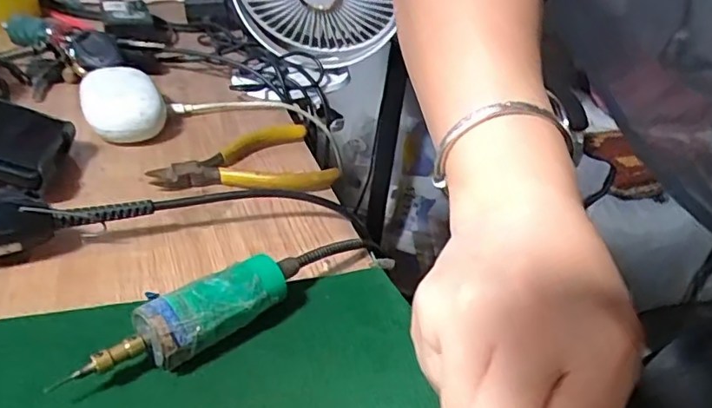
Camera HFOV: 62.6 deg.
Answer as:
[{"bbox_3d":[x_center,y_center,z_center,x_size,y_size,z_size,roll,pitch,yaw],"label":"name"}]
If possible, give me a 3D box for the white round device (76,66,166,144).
[{"bbox_3d":[-0.179,-0.075,0.447,0.053,0.034,0.094,-11,36,-25],"label":"white round device"}]

